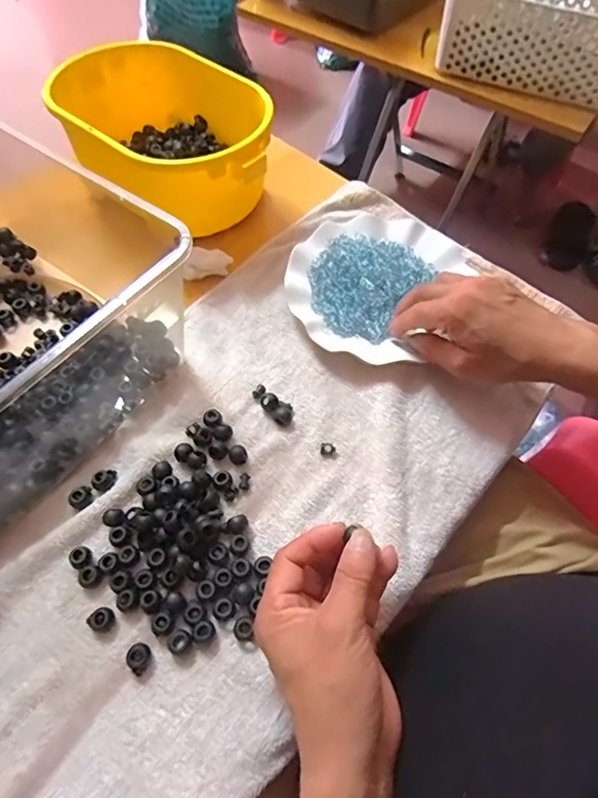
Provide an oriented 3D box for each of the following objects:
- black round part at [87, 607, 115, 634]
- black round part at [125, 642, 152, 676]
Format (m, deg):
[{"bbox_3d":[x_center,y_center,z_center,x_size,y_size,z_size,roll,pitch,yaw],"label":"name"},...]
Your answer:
[{"bbox_3d":[-0.135,0.150,0.337,0.016,0.010,0.015,1,59,-2],"label":"black round part"},{"bbox_3d":[-0.105,0.169,0.325,0.015,0.008,0.016,1,59,-2],"label":"black round part"}]

